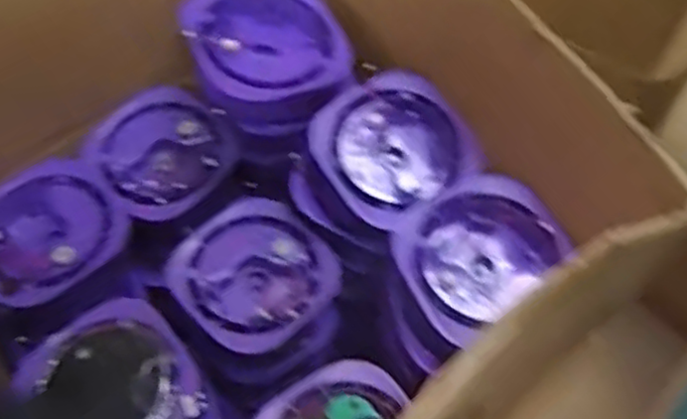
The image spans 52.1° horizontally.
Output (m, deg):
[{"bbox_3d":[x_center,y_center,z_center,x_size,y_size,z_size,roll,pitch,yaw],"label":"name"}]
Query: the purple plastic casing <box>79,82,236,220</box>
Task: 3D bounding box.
[{"bbox_3d":[-0.185,-0.056,0.726,0.131,0.051,0.130,-34,67,-23],"label":"purple plastic casing"}]

